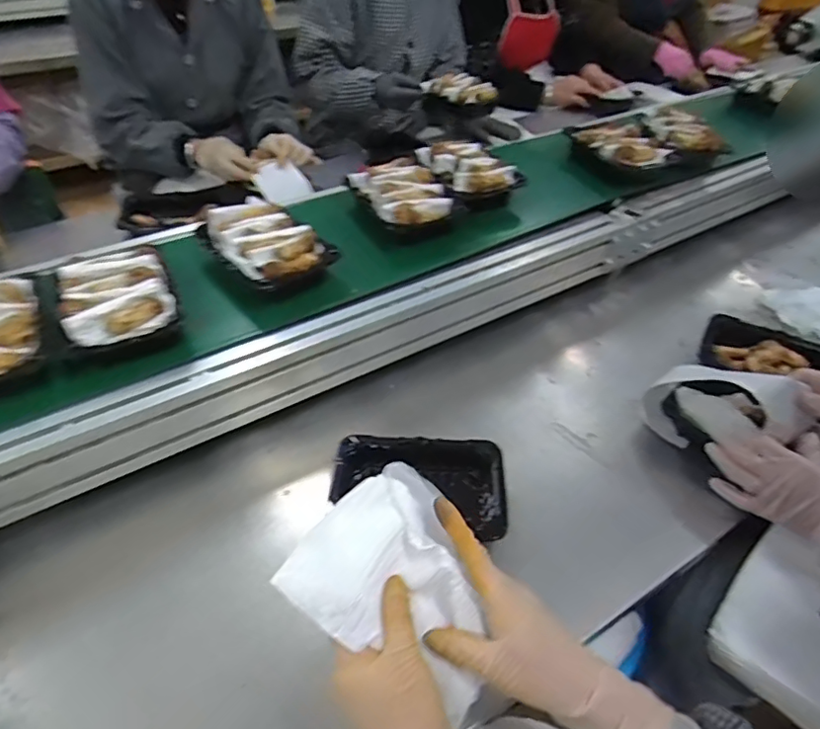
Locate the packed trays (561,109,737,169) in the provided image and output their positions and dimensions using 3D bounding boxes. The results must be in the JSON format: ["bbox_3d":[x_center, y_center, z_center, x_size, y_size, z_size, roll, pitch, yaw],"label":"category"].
[{"bbox_3d":[0.421,-0.406,0.994,0.273,0.044,0.194,-11,44,-13],"label":"packed trays"}]

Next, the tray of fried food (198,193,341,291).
[{"bbox_3d":[-0.191,-0.163,0.732,0.184,0.037,0.119,32,51,29],"label":"tray of fried food"}]

